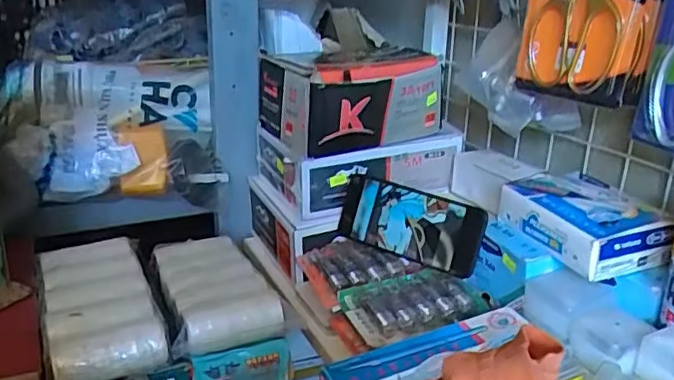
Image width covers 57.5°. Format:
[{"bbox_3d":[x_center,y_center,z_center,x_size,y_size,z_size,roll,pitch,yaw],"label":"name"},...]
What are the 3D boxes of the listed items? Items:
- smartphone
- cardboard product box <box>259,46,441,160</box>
[{"bbox_3d":[0.080,0.038,0.678,0.165,0.076,0.015,17,5,28],"label":"smartphone"},{"bbox_3d":[0.020,-0.112,0.751,0.189,0.099,0.150,-8,22,-27],"label":"cardboard product box"}]

